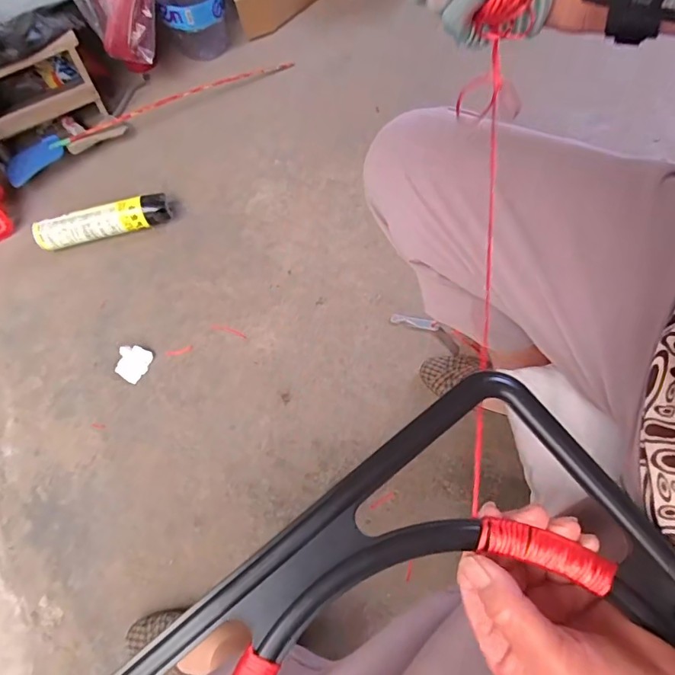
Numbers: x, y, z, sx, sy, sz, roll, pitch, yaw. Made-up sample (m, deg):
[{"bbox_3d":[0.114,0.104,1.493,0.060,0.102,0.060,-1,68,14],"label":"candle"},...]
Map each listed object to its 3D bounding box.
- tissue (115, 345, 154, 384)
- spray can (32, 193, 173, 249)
[{"bbox_3d":[-0.384,0.047,0.871,0.060,0.015,0.064,17,70,9],"label":"tissue"},{"bbox_3d":[-0.487,-0.239,0.971,0.273,0.053,0.052,-16,68,-1],"label":"spray can"}]

